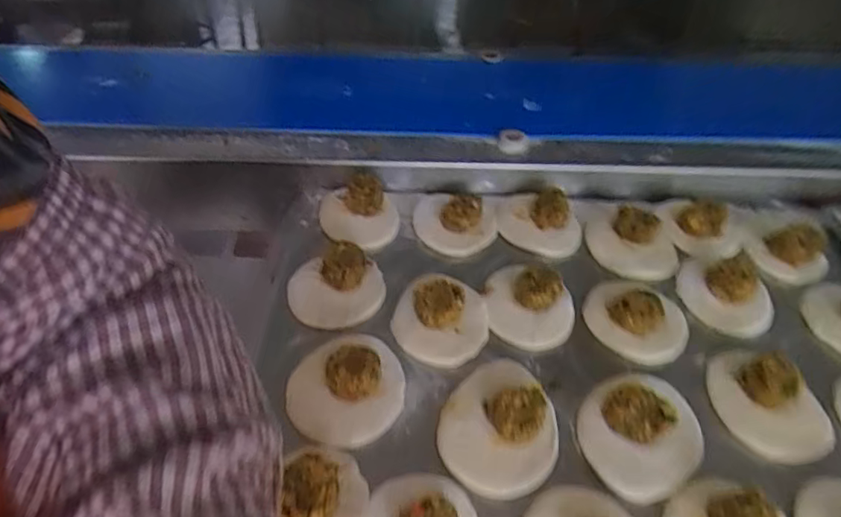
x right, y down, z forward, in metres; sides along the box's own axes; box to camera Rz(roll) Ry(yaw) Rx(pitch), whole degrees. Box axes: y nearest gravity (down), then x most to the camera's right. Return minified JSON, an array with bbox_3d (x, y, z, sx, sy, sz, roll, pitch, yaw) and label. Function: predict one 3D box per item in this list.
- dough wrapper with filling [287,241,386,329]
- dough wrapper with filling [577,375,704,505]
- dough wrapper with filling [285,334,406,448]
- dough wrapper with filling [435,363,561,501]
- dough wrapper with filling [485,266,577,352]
[{"bbox_3d":[-0.074,0.019,0.487,0.083,0.030,0.075,-7,43,-9],"label":"dough wrapper with filling"},{"bbox_3d":[0.161,0.116,0.401,0.091,0.030,0.079,-28,50,-29],"label":"dough wrapper with filling"},{"bbox_3d":[-0.056,0.087,0.415,0.086,0.034,0.092,2,43,0],"label":"dough wrapper with filling"},{"bbox_3d":[0.059,0.112,0.400,0.081,0.029,0.102,18,45,16],"label":"dough wrapper with filling"},{"bbox_3d":[0.093,0.035,0.490,0.084,0.033,0.073,31,50,28],"label":"dough wrapper with filling"}]

